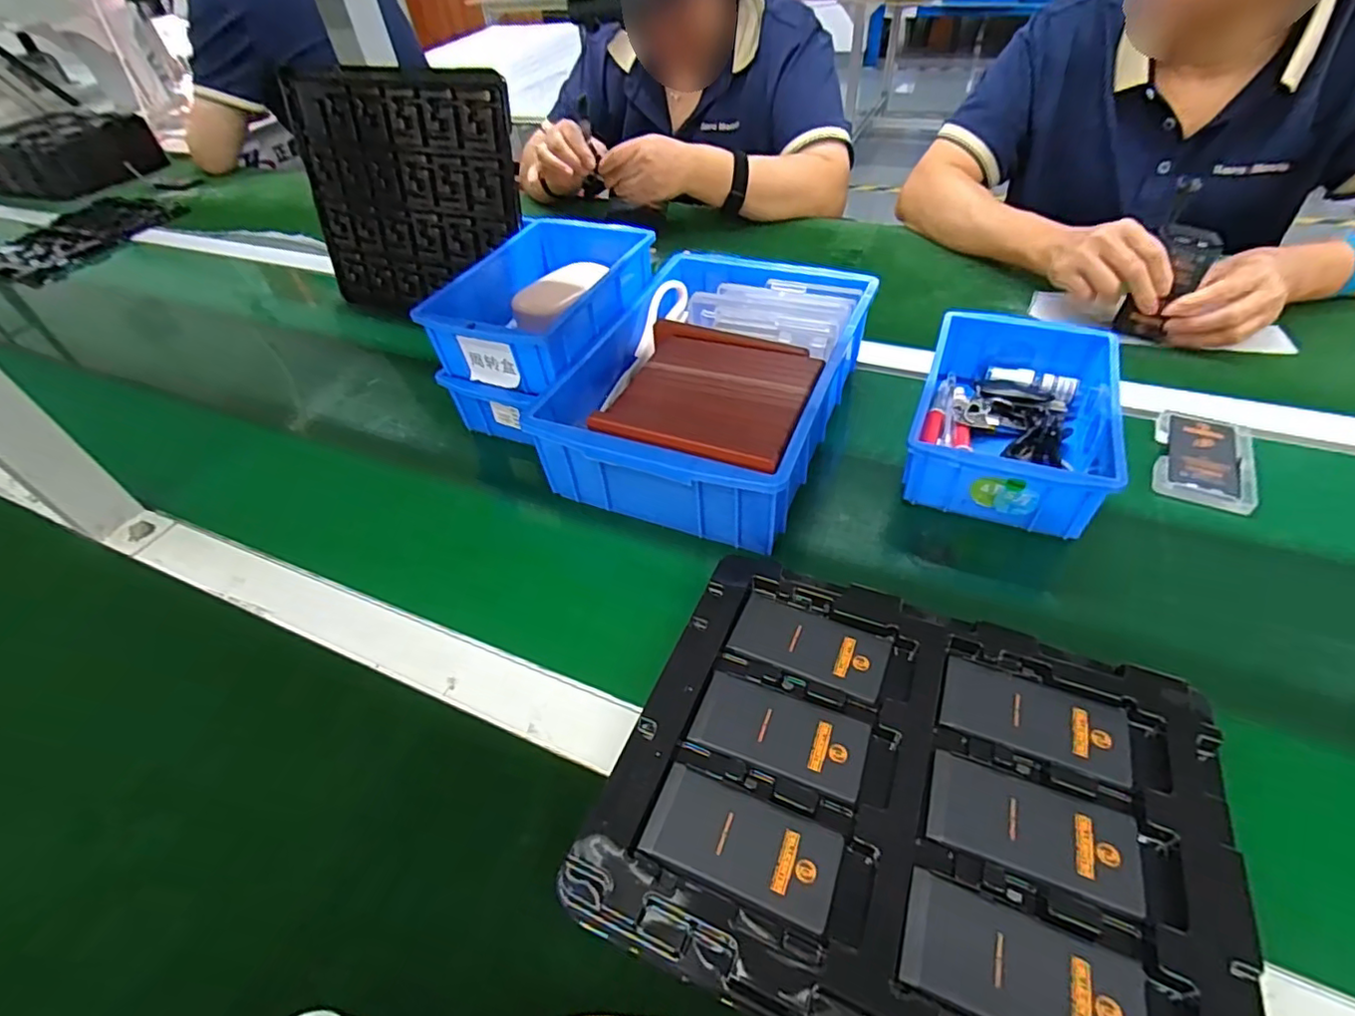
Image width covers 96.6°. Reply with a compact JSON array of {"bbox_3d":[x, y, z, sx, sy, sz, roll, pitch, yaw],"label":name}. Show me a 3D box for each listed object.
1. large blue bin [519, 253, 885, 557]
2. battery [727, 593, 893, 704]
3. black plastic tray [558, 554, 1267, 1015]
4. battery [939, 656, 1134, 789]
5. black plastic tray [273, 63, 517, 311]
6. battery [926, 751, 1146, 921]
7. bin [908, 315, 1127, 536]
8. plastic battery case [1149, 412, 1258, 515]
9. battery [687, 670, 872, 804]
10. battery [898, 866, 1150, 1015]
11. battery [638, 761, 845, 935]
[{"bbox_3d":[0.036,-0.110,0.528,0.199,0.083,0.285,15,49,19],"label":"large blue bin"},{"bbox_3d":[0.079,0.082,0.362,0.089,0.004,0.043,16,50,20],"label":"battery"},{"bbox_3d":[0.113,0.152,0.306,0.279,0.037,0.231,15,50,19],"label":"black plastic tray"},{"bbox_3d":[0.190,0.111,0.322,0.089,0.004,0.044,15,49,19],"label":"battery"},{"bbox_3d":[-0.304,-0.345,0.672,0.310,0.239,0.017,12,30,22],"label":"black plastic tray"},{"bbox_3d":[0.166,0.150,0.283,0.089,0.004,0.044,14,49,18],"label":"battery"},{"bbox_3d":[0.266,-0.077,0.486,0.129,0.064,0.197,15,49,19],"label":"bin"},{"bbox_3d":[0.412,-0.039,0.472,0.063,0.011,0.104,19,51,22],"label":"plastic battery case"},{"bbox_3d":[0.055,0.120,0.325,0.089,0.004,0.044,14,49,18],"label":"battery"},{"bbox_3d":[0.141,0.189,0.247,0.089,0.004,0.045,15,49,19],"label":"battery"},{"bbox_3d":[0.030,0.159,0.287,0.088,0.004,0.044,15,49,19],"label":"battery"}]

